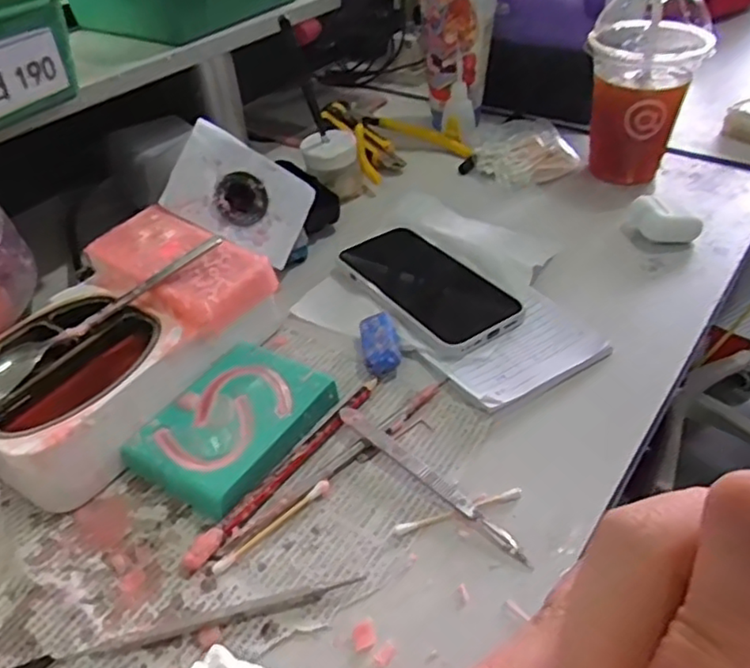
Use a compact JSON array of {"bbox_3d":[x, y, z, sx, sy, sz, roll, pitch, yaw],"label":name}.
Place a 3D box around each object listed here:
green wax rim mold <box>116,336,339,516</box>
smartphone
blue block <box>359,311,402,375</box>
[{"bbox_3d":[-0.084,0.052,0.378,0.079,0.018,0.108,23,48,26],"label":"green wax rim mold"},{"bbox_3d":[0.040,-0.036,0.471,0.076,0.012,0.146,-26,46,-23],"label":"smartphone"},{"bbox_3d":[0.004,0.007,0.423,0.024,0.019,0.046,-8,42,-6],"label":"blue block"}]

